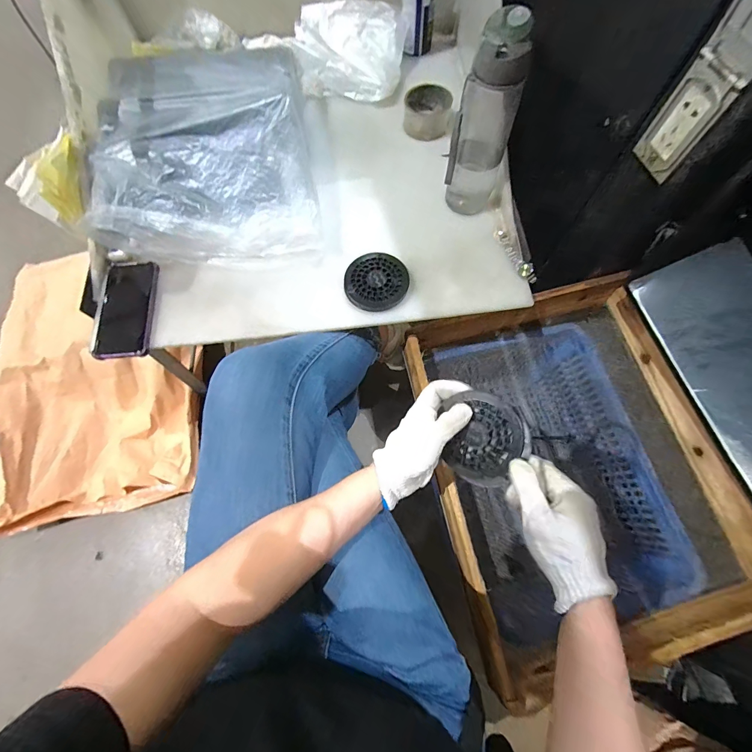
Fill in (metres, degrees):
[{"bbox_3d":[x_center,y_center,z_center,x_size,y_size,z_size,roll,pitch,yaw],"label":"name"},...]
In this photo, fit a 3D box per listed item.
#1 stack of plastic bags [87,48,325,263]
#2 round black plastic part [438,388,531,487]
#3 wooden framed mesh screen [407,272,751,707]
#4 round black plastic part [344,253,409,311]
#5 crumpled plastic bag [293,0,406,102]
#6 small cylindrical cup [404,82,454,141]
[{"bbox_3d":[-0.263,-0.366,0.574,0.320,0.107,0.363,-6,70,-2],"label":"stack of plastic bags"},{"bbox_3d":[0.119,0.072,0.392,0.092,0.018,0.098,31,106,32],"label":"round black plastic part"},{"bbox_3d":[0.316,0.128,0.595,0.439,0.158,0.545,-11,71,-3],"label":"wooden framed mesh screen"},{"bbox_3d":[0.002,-0.148,0.537,0.095,0.014,0.098,0,70,1],"label":"round black plastic part"},{"bbox_3d":[-0.061,-0.645,0.696,0.222,0.089,0.156,8,71,4],"label":"crumpled plastic bag"},{"bbox_3d":[0.097,-0.490,0.652,0.084,0.054,0.090,0,70,1],"label":"small cylindrical cup"}]

